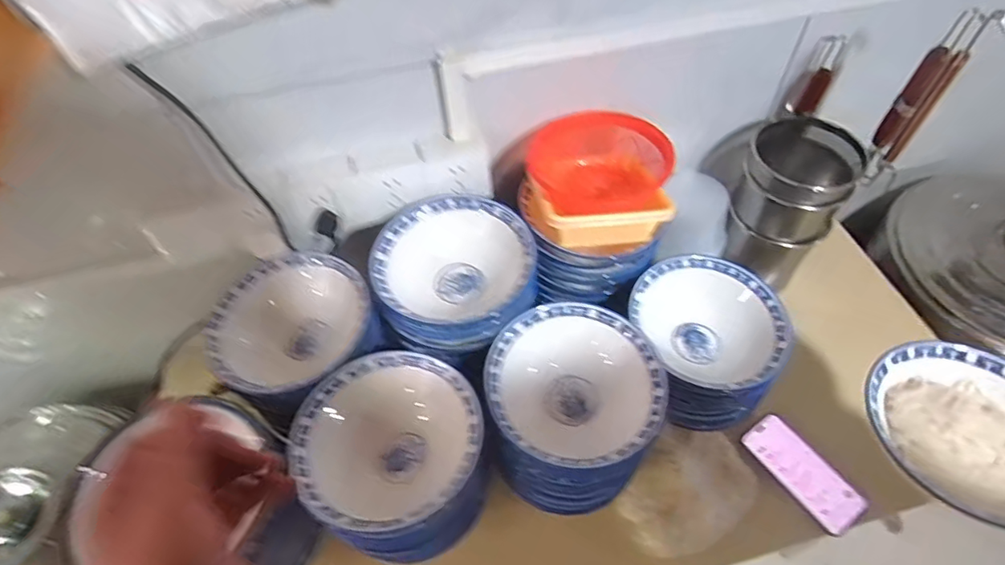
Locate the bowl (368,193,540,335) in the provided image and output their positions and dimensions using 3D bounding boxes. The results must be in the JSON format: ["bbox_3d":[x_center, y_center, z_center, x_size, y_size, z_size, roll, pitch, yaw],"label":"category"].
[{"bbox_3d":[-0.058,-0.022,0.696,0.200,0.077,0.183,-2,54,2],"label":"bowl"}]

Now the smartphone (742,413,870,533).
[{"bbox_3d":[0.430,0.269,0.774,0.088,0.012,0.165,-33,59,-19],"label":"smartphone"}]

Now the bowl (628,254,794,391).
[{"bbox_3d":[0.282,0.059,0.721,0.175,0.063,0.192,-2,54,2],"label":"bowl"}]

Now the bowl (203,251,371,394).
[{"bbox_3d":[-0.259,0.059,0.684,0.185,0.069,0.188,-2,54,2],"label":"bowl"}]

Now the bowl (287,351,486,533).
[{"bbox_3d":[-0.120,0.172,0.593,0.193,0.069,0.191,-2,54,2],"label":"bowl"}]

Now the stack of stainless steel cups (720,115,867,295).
[{"bbox_3d":[0.461,-0.134,0.888,0.155,0.215,0.177,27,60,21],"label":"stack of stainless steel cups"}]

